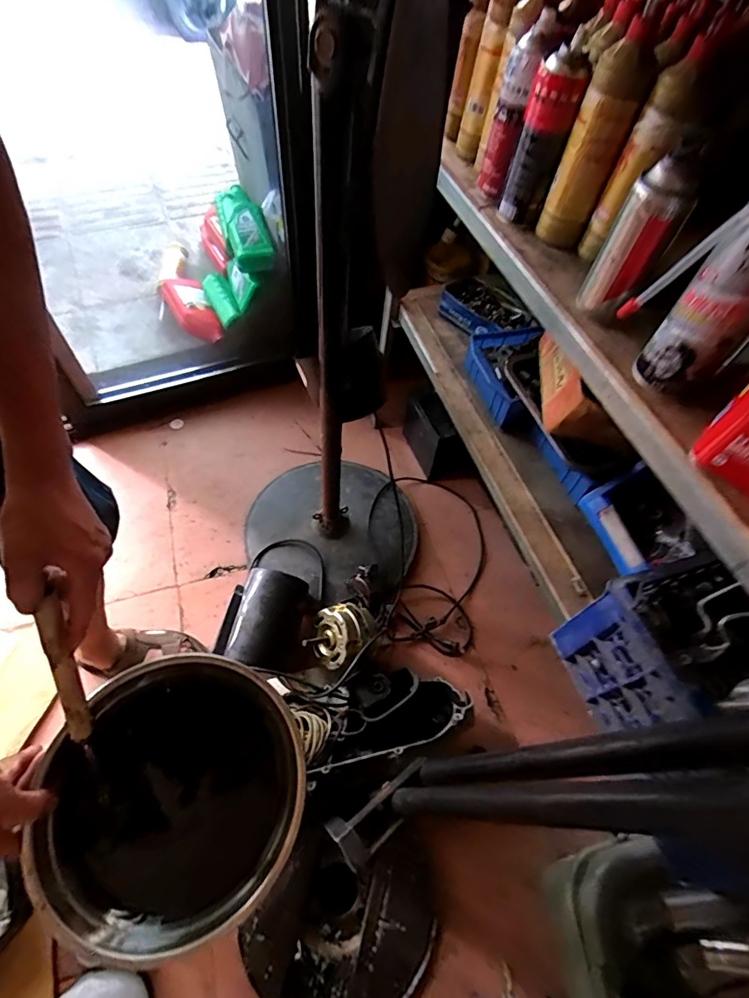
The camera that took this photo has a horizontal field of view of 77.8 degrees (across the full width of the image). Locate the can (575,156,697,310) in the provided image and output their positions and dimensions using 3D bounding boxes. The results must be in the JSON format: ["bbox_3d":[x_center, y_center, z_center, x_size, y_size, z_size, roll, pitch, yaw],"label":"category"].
[{"bbox_3d":[0.255,-0.248,0.462,0.051,0.133,0.048,18,57,9],"label":"can"}]

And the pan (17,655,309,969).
[{"bbox_3d":[-0.198,0.304,0.483,0.242,0.111,0.245,2,56,-2],"label":"pan"}]

